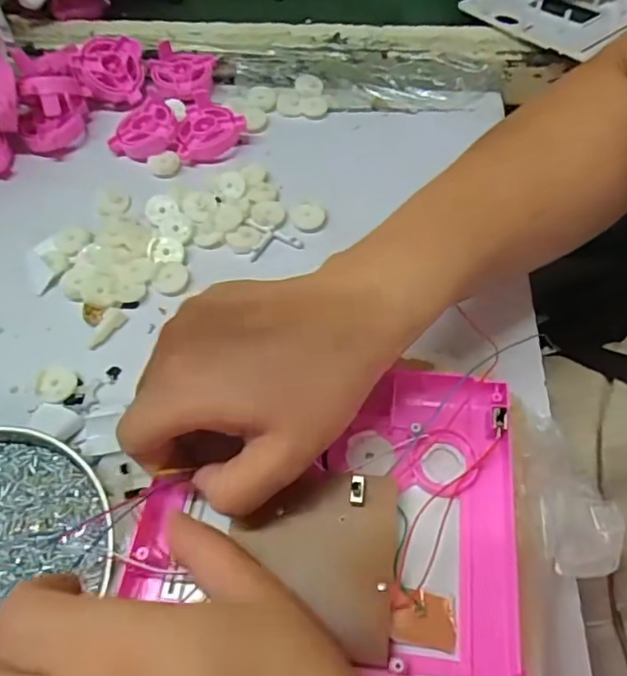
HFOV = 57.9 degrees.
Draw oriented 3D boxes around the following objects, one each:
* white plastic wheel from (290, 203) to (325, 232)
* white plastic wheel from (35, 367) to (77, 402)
[{"bbox_3d":[-0.004,-0.084,0.394,0.022,0.007,0.021,-1,57,1],"label":"white plastic wheel"},{"bbox_3d":[-0.149,0.026,0.328,0.021,0.006,0.022,-3,57,-1],"label":"white plastic wheel"}]

